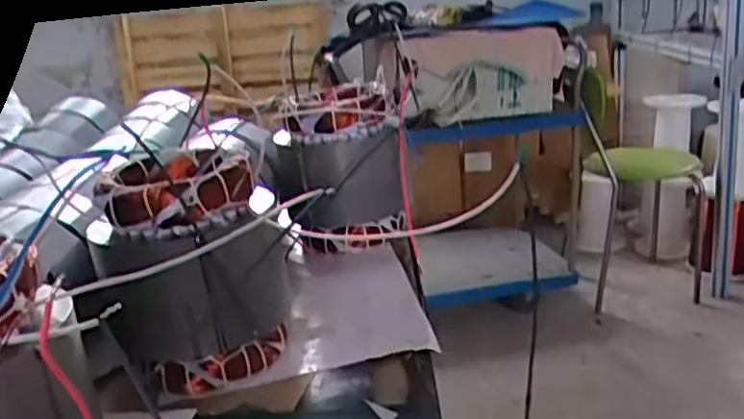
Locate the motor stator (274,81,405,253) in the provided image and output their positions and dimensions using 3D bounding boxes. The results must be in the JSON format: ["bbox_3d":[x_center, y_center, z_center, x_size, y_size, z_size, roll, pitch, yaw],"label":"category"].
[{"bbox_3d":[-0.037,-0.055,0.854,0.139,0.175,0.130,-3,20,-2],"label":"motor stator"}]

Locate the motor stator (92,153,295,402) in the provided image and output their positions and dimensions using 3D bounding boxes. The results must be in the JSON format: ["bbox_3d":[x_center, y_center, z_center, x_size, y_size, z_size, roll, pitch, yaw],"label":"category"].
[{"bbox_3d":[-0.151,0.048,0.606,0.152,0.170,0.152,-5,20,-9],"label":"motor stator"}]

